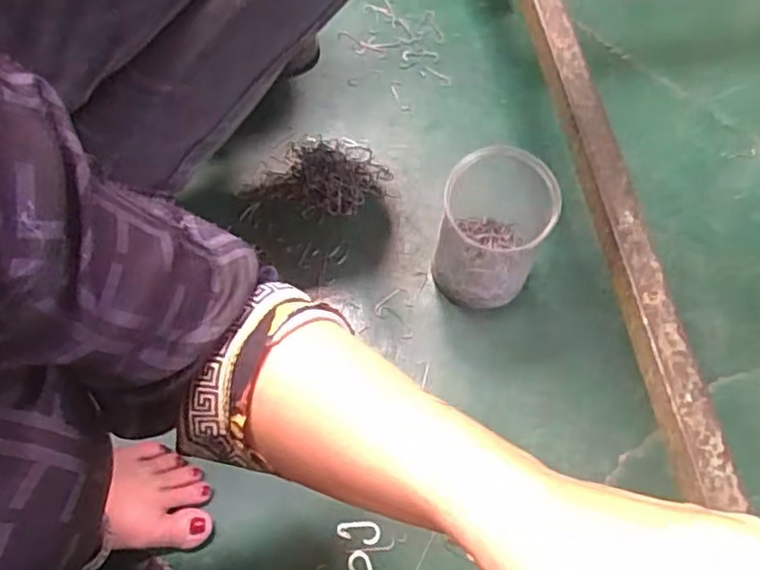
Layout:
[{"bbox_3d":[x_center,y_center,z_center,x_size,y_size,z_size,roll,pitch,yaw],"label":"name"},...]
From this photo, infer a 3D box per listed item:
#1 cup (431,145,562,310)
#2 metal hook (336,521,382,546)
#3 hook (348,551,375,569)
[{"bbox_3d":[0.106,-0.051,0.626,0.091,0.137,0.099,1,63,-2],"label":"cup"},{"bbox_3d":[-0.019,0.214,0.571,0.038,0.004,0.018,12,63,4],"label":"metal hook"},{"bbox_3d":[-0.012,0.244,0.557,0.018,0.004,0.037,-31,68,-16],"label":"hook"}]

